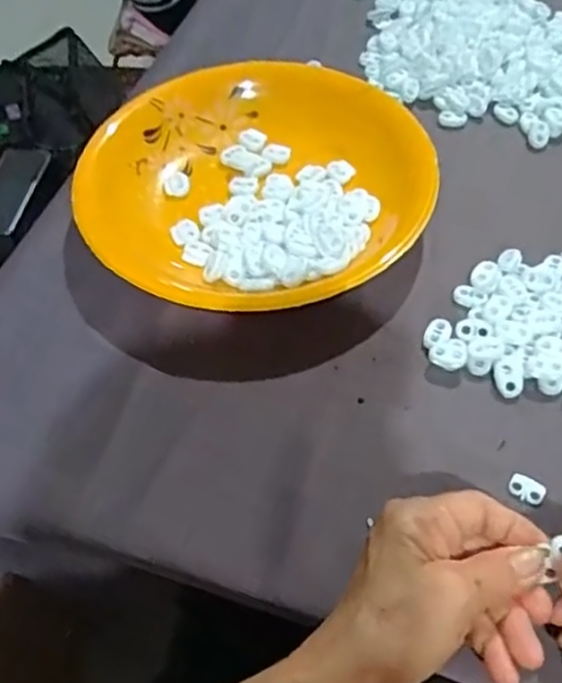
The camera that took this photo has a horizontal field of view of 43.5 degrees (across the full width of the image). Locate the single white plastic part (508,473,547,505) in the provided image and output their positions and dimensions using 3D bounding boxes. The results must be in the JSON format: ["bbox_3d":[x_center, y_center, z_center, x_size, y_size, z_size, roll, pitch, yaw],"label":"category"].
[{"bbox_3d":[0.131,0.078,0.375,0.019,0.004,0.014,26,59,20],"label":"single white plastic part"}]

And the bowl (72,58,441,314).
[{"bbox_3d":[-0.022,-0.110,0.495,0.238,0.043,0.218,-1,54,2],"label":"bowl"}]

